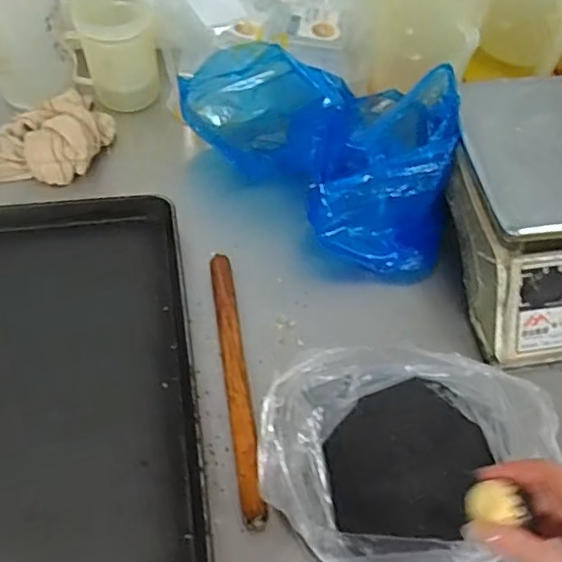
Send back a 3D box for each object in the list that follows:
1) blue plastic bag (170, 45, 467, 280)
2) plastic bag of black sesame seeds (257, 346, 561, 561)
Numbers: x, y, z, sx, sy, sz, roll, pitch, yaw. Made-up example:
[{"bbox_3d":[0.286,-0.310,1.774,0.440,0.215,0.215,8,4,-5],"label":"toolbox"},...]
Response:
[{"bbox_3d":[0.059,-0.177,0.722,0.368,0.147,0.208,36,62,17],"label":"blue plastic bag"},{"bbox_3d":[0.111,0.160,0.552,0.248,0.089,0.233,32,61,15],"label":"plastic bag of black sesame seeds"}]

